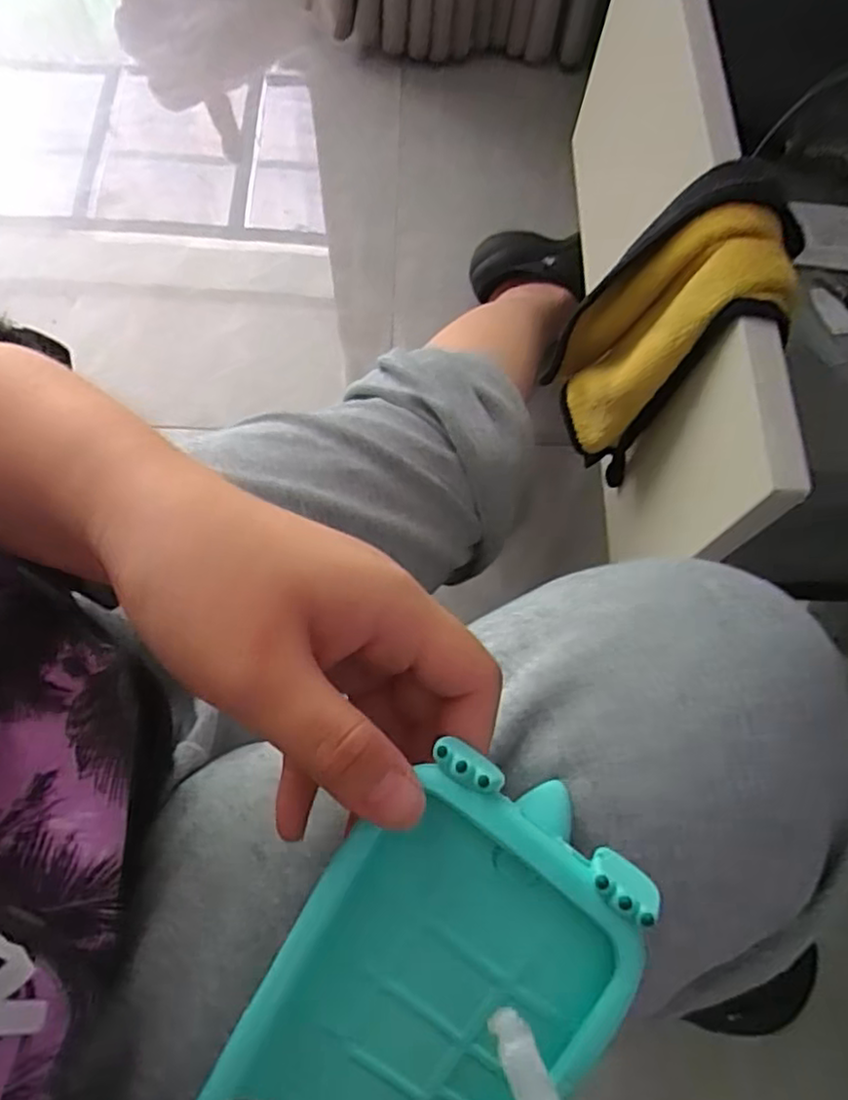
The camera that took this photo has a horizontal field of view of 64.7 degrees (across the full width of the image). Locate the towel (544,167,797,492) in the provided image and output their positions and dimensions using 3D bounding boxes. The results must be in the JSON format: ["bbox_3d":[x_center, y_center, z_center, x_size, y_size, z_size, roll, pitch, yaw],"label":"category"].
[{"bbox_3d":[0.140,-0.116,0.401,0.057,0.197,0.101,-8,68,-26],"label":"towel"}]

